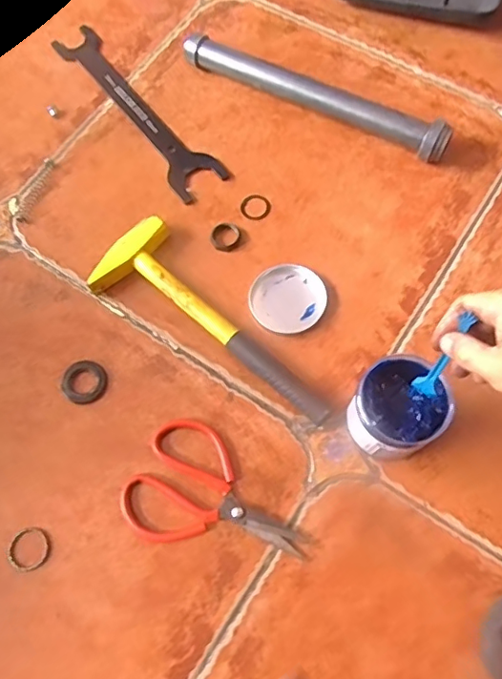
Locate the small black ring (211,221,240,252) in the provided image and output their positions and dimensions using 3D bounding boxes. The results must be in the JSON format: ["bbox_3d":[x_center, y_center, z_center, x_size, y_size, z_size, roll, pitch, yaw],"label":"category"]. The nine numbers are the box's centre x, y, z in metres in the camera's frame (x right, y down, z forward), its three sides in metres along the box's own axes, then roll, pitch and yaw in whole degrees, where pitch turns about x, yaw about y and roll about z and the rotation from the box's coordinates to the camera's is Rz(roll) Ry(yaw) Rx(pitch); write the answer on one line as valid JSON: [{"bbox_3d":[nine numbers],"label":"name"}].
[{"bbox_3d":[-0.031,-0.126,0.646,0.036,0.010,0.035,-1,70,2],"label":"small black ring"}]

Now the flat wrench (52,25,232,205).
[{"bbox_3d":[-0.154,-0.315,0.727,0.069,0.007,0.331,-36,73,-10],"label":"flat wrench"}]

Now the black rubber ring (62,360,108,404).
[{"bbox_3d":[-0.184,0.045,0.592,0.047,0.011,0.049,-1,70,2],"label":"black rubber ring"}]

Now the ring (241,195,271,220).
[{"bbox_3d":[0.006,-0.164,0.666,0.037,0.004,0.034,-1,70,2],"label":"ring"}]

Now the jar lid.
[{"bbox_3d":[0.044,-0.047,0.614,0.084,0.020,0.077,-1,70,2],"label":"jar lid"}]

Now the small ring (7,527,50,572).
[{"bbox_3d":[-0.222,0.209,0.534,0.040,0.005,0.040,-1,70,2],"label":"small ring"}]

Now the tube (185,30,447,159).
[{"bbox_3d":[0.077,-0.314,0.691,0.363,0.047,0.033,27,74,11],"label":"tube"}]

